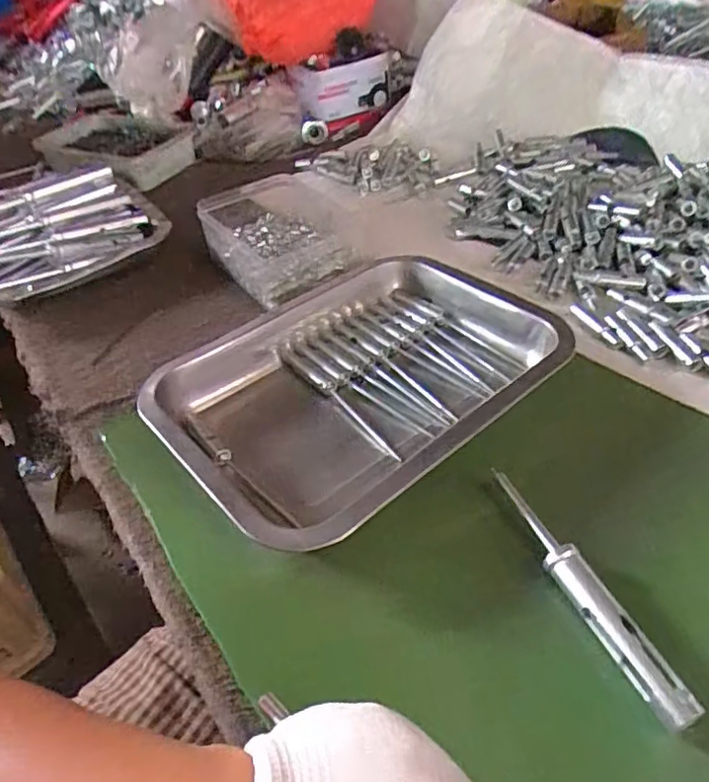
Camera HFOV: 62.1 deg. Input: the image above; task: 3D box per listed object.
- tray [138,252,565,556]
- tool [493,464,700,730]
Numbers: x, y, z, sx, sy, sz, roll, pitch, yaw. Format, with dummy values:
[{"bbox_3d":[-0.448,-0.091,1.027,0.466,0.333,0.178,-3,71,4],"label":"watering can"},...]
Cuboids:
[{"bbox_3d":[0.004,-0.011,0.397,0.253,0.040,0.189,-35,50,-25],"label":"tray"},{"bbox_3d":[0.112,0.096,0.291,0.018,0.021,0.134,-21,46,-13],"label":"tool"}]

